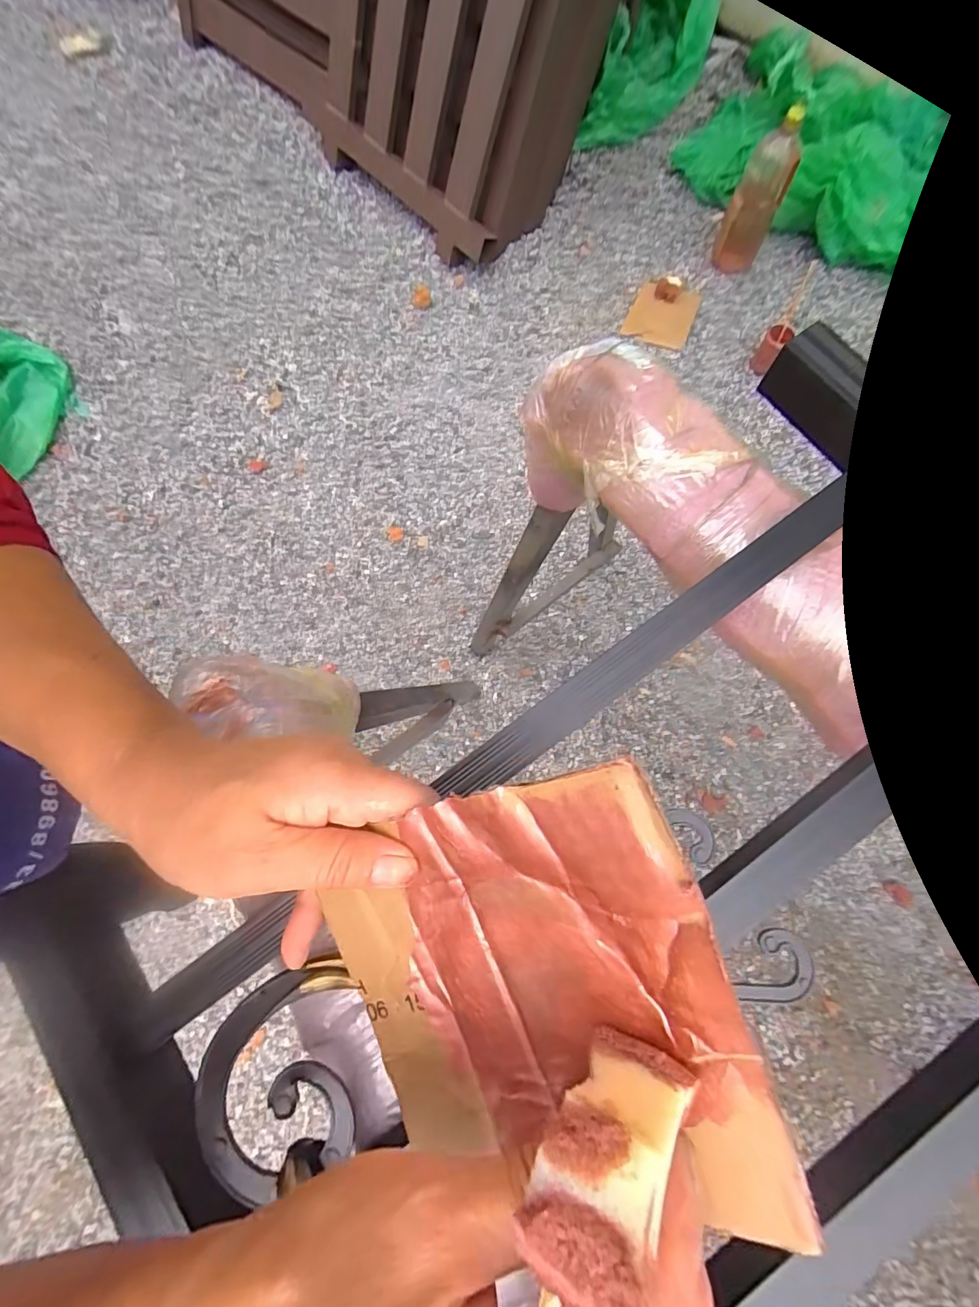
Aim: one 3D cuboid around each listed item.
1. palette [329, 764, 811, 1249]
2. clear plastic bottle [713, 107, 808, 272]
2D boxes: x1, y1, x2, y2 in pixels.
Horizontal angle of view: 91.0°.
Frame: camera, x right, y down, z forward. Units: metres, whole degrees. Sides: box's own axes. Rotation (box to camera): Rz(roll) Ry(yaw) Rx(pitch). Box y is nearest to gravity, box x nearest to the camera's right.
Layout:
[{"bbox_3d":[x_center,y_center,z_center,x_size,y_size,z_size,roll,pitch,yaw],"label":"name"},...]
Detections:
[{"bbox_3d":[0.011,0.124,0.178,0.150,0.015,0.147,-23,90,28],"label":"palette"},{"bbox_3d":[0.620,-1.048,1.118,0.109,0.261,0.093,24,77,5],"label":"clear plastic bottle"}]

